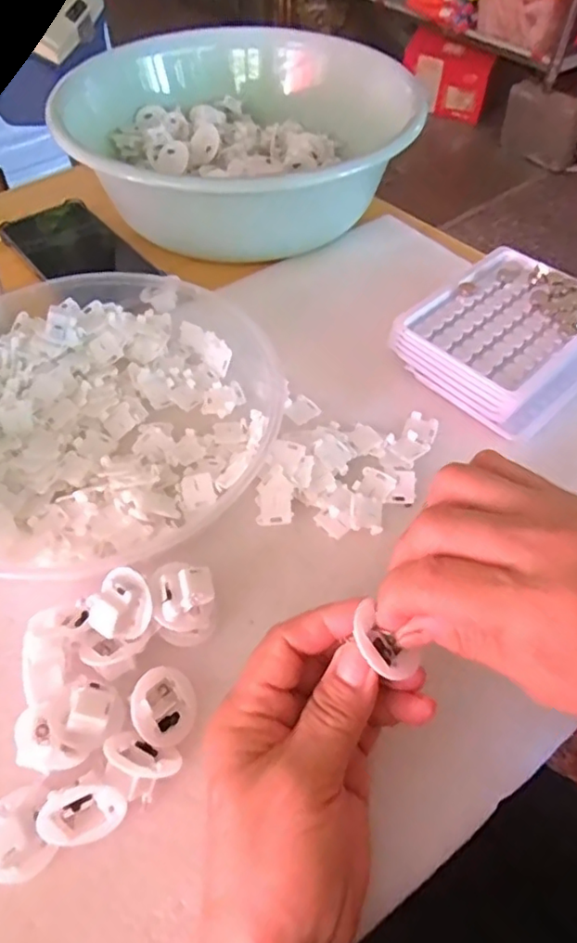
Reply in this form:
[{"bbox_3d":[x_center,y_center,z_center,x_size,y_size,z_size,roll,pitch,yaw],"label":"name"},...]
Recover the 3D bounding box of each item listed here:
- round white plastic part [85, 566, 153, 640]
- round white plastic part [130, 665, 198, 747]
[{"bbox_3d":[-0.076,0.063,0.270,0.026,0.018,0.028,0,54,0],"label":"round white plastic part"},{"bbox_3d":[-0.058,0.106,0.261,0.032,0.011,0.032,24,52,-34],"label":"round white plastic part"}]

